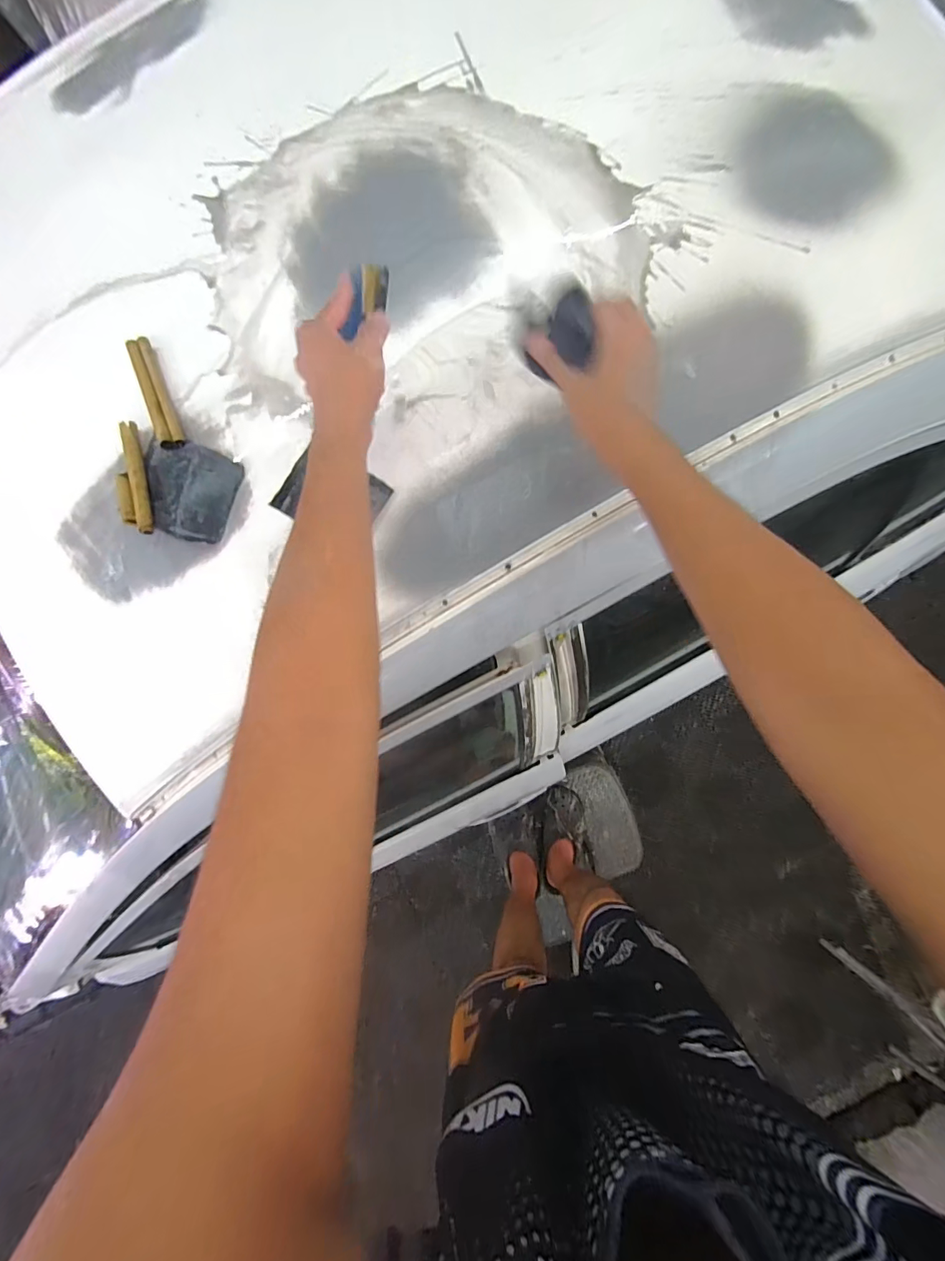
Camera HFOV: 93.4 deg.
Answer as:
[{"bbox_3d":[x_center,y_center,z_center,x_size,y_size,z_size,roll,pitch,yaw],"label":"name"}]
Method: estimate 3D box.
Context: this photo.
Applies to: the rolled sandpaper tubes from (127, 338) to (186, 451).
[{"bbox_3d":[-0.380,-0.283,0.533,0.026,0.019,0.139,-21,82,3],"label":"rolled sandpaper tubes"}]

